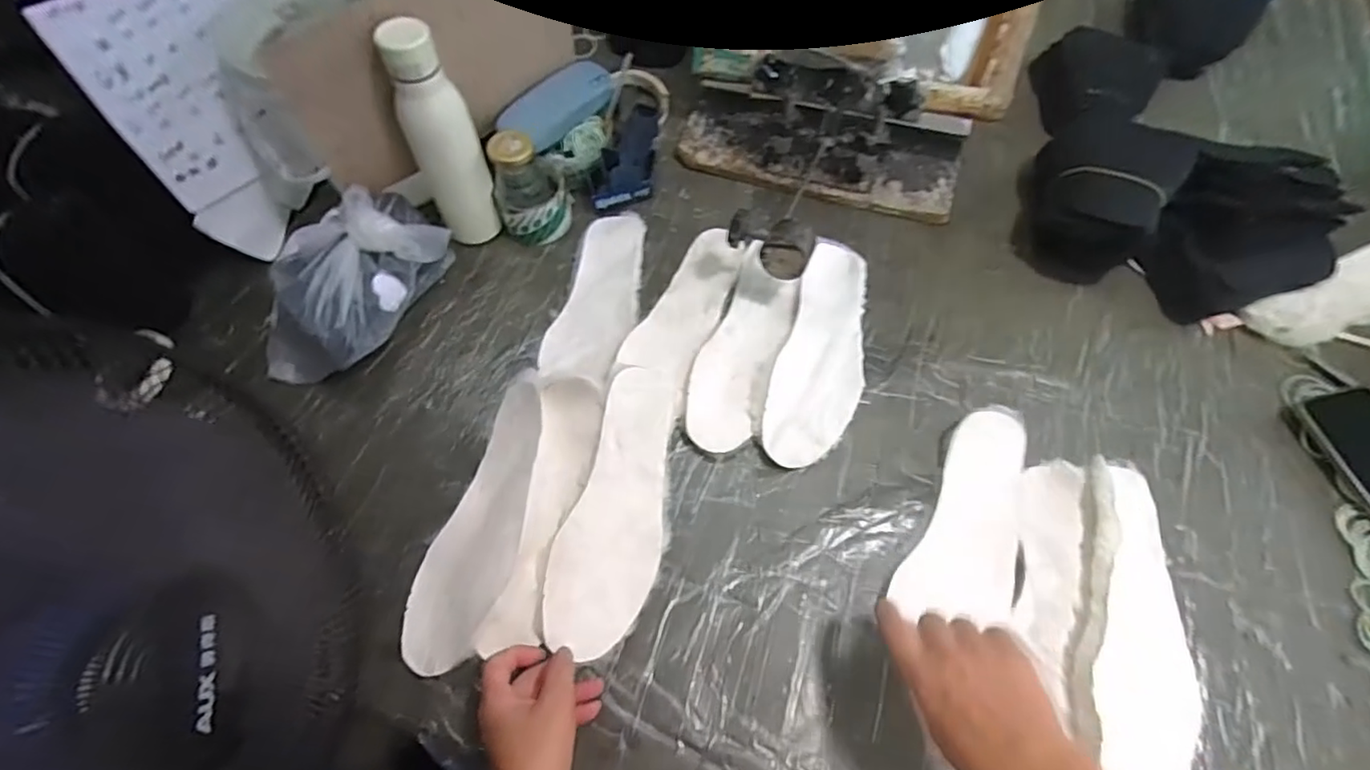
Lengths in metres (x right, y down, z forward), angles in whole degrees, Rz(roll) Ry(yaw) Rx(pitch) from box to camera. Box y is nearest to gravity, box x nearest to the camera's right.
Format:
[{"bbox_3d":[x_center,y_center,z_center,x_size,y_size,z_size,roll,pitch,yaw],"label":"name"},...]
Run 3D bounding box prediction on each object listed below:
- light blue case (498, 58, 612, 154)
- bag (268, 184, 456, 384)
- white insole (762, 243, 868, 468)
[{"bbox_3d":[-0.151,-0.344,0.748,0.070,0.030,0.152,35,70,17],"label":"light blue case"},{"bbox_3d":[-0.359,-0.106,0.660,0.113,0.110,0.227,27,68,14],"label":"bag"},{"bbox_3d":[0.147,-0.041,0.635,0.086,0.023,0.263,16,64,11],"label":"white insole"}]

